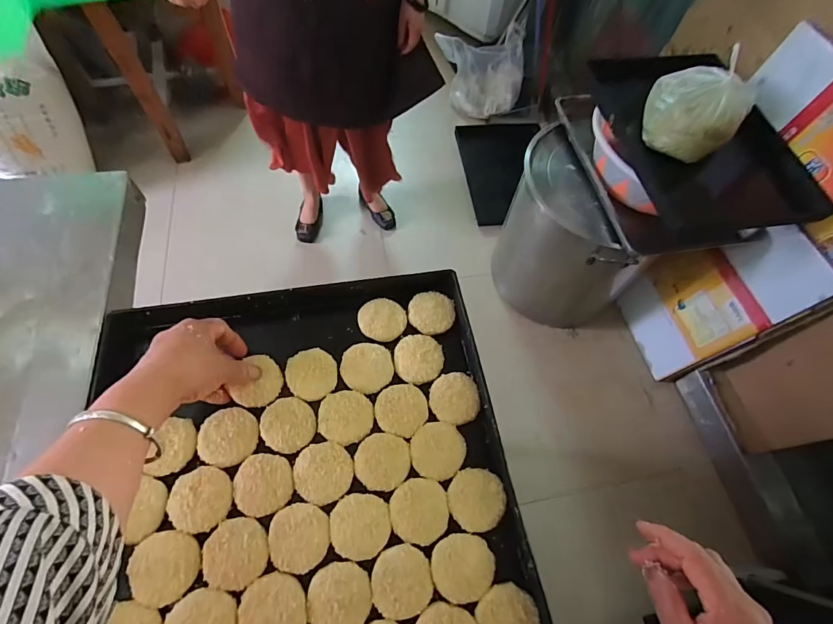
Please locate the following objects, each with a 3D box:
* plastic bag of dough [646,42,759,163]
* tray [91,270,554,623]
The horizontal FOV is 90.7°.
[{"bbox_3d":[0.669,-0.491,0.987,0.208,0.134,0.240,35,65,14],"label":"plastic bag of dough"},{"bbox_3d":[-0.089,0.233,0.386,0.387,0.039,0.573,-9,62,-9],"label":"tray"}]

